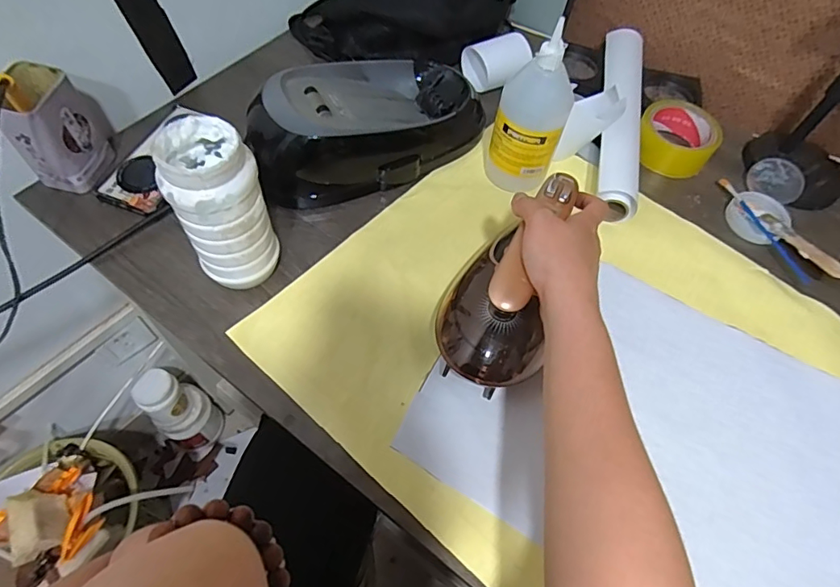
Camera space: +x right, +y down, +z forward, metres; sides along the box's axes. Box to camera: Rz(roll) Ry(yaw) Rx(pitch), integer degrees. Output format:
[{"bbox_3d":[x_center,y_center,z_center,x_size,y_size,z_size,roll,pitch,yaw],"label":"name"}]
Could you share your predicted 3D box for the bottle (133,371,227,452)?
[{"bbox_3d":[-0.489,0.243,1.044,0.089,0.276,0.104,40,64,18],"label":"bottle"}]

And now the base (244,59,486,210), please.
[{"bbox_3d":[-0.059,-0.209,0.608,0.293,0.101,0.146,-19,63,-15],"label":"base"}]

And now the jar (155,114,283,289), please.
[{"bbox_3d":[-0.183,-0.076,0.475,0.074,0.176,0.075,2,59,-3],"label":"jar"}]

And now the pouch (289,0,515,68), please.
[{"bbox_3d":[-0.023,-0.407,0.719,0.316,0.085,0.177,-6,60,-8],"label":"pouch"}]

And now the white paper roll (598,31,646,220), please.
[{"bbox_3d":[0.263,-0.237,0.674,0.057,0.059,0.335,13,59,3],"label":"white paper roll"}]

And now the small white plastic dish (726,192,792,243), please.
[{"bbox_3d":[0.418,-0.095,0.624,0.067,0.021,0.065,2,59,-3],"label":"small white plastic dish"}]

